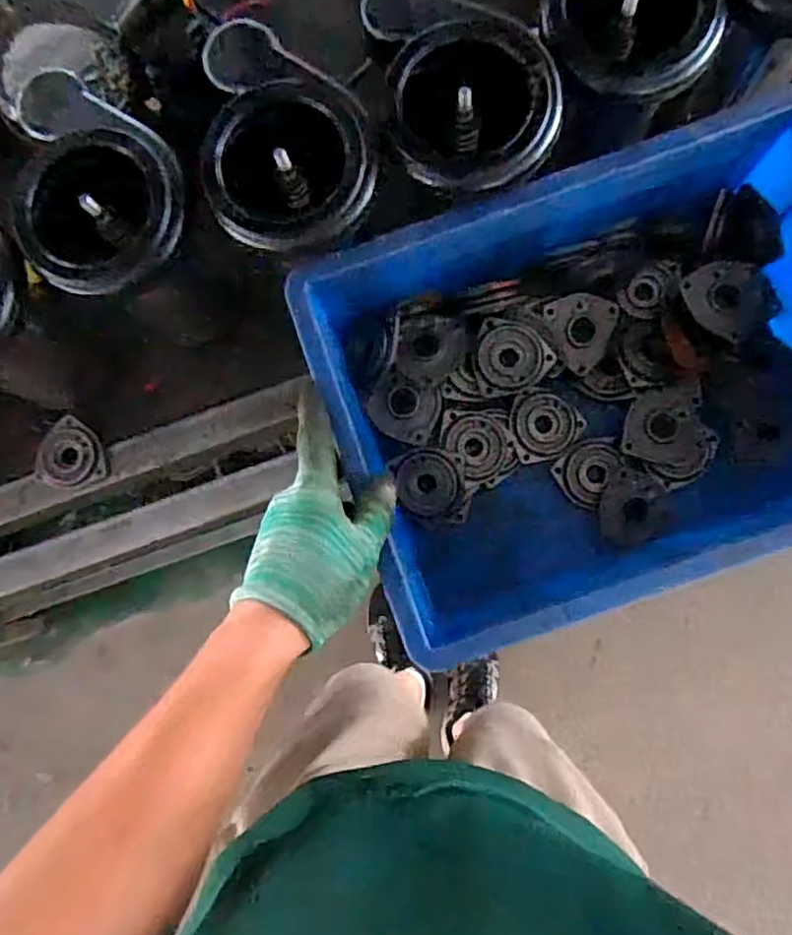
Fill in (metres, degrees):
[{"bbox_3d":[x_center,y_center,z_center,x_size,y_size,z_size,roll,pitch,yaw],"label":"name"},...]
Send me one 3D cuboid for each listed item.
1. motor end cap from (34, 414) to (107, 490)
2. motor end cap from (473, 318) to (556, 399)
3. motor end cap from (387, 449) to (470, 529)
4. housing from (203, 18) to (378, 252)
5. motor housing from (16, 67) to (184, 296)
[{"bbox_3d":[-0.308,-0.012,0.604,0.062,0.015,0.063,0,84,4],"label":"motor end cap"},{"bbox_3d":[0.097,-0.091,0.537,0.063,0.012,0.062,2,84,5],"label":"motor end cap"},{"bbox_3d":[0.031,0.016,0.556,0.060,0.022,0.069,-10,98,7],"label":"motor end cap"},{"bbox_3d":[-0.075,-0.229,0.461,0.115,0.060,0.158,-13,83,3],"label":"housing"},{"bbox_3d":[-0.209,-0.197,0.478,0.145,0.082,0.122,24,86,7],"label":"motor housing"}]

